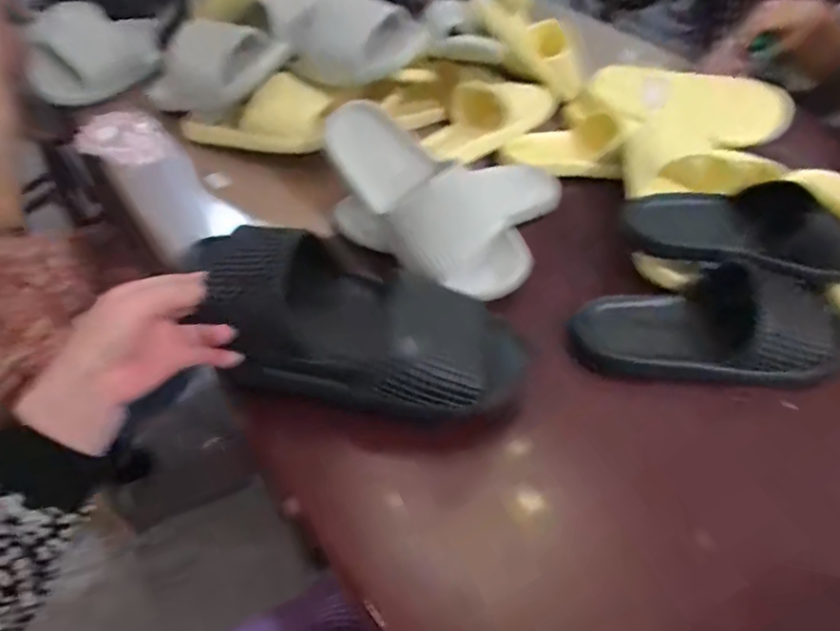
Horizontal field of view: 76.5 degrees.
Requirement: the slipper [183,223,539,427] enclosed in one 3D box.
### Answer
[{"bbox_3d":[-0.047,0.019,0.459,0.307,0.089,0.109,19,50,-8],"label":"slipper"}]

